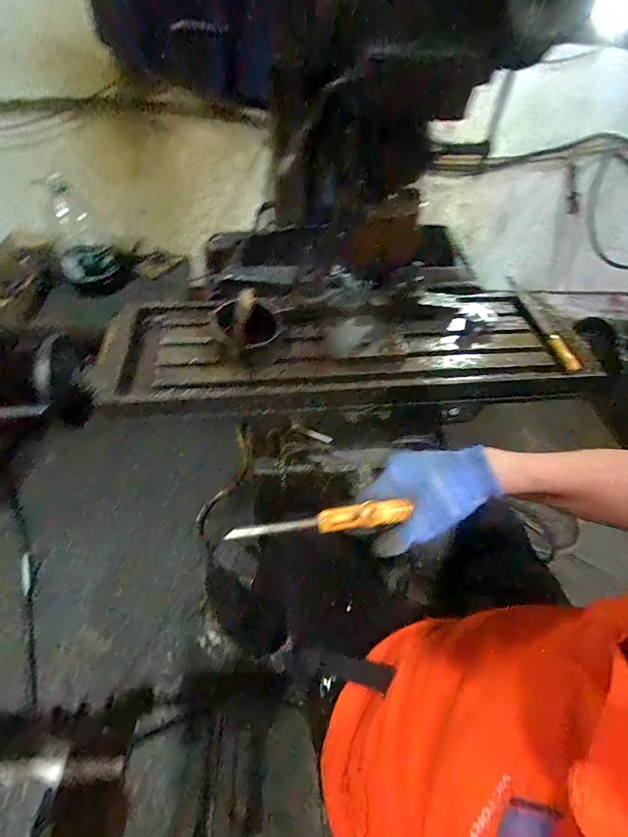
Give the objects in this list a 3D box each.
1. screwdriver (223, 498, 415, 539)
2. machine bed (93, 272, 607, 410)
[{"bbox_3d":[0.007,0.085,0.315,0.153,0.022,0.024,-7,52,-6],"label":"screwdriver"},{"bbox_3d":[0.072,-0.138,0.646,0.812,0.100,0.252,-3,52,-8],"label":"machine bed"}]

